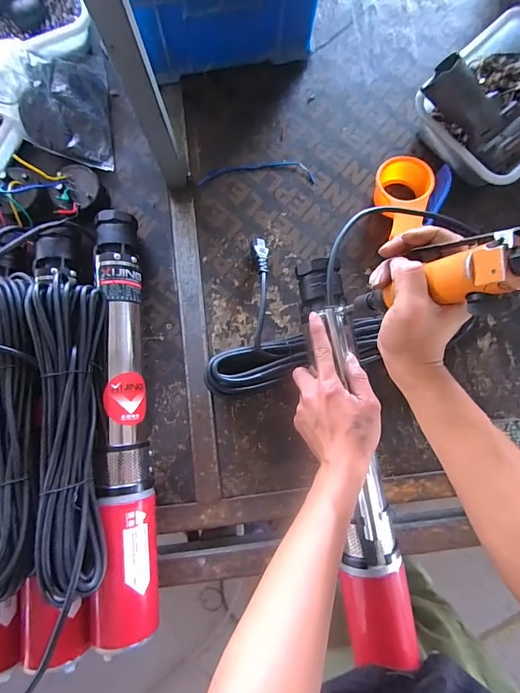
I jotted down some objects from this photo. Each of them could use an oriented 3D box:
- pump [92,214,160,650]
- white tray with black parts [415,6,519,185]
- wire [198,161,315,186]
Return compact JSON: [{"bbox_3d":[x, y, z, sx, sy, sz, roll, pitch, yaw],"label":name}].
[{"bbox_3d":[-0.171,0.081,0.479,0.070,0.073,0.526,-3,82,-1],"label":"pump"},{"bbox_3d":[0.359,-0.357,0.545,0.241,0.102,0.181,-44,85,-7],"label":"white tray with black parts"},{"bbox_3d":[-0.005,-0.262,0.573,0.171,0.004,0.037,-1,82,-2],"label":"wire"}]

